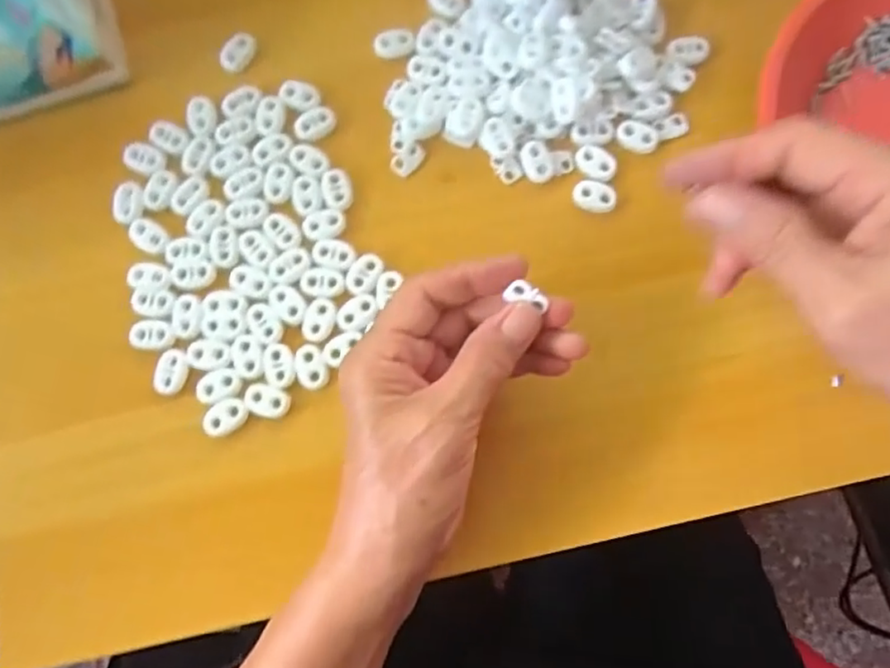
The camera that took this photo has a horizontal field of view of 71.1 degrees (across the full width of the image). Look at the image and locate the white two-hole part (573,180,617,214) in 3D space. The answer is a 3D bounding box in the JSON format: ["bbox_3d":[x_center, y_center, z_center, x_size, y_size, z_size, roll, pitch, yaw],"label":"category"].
[{"bbox_3d":[0.078,-0.072,0.325,0.022,0.004,0.016,17,81,3],"label":"white two-hole part"}]

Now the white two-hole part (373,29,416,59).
[{"bbox_3d":[-0.027,-0.159,0.340,0.022,0.004,0.014,-12,80,-2],"label":"white two-hole part"}]

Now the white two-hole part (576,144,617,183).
[{"bbox_3d":[0.080,-0.090,0.327,0.022,0.004,0.016,40,83,7],"label":"white two-hole part"}]

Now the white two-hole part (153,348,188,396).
[{"bbox_3d":[-0.138,0.019,0.314,0.013,0.006,0.023,12,80,2],"label":"white two-hole part"}]

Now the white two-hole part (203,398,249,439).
[{"bbox_3d":[-0.109,0.041,0.309,0.021,0.005,0.015,-33,82,-5],"label":"white two-hole part"}]

